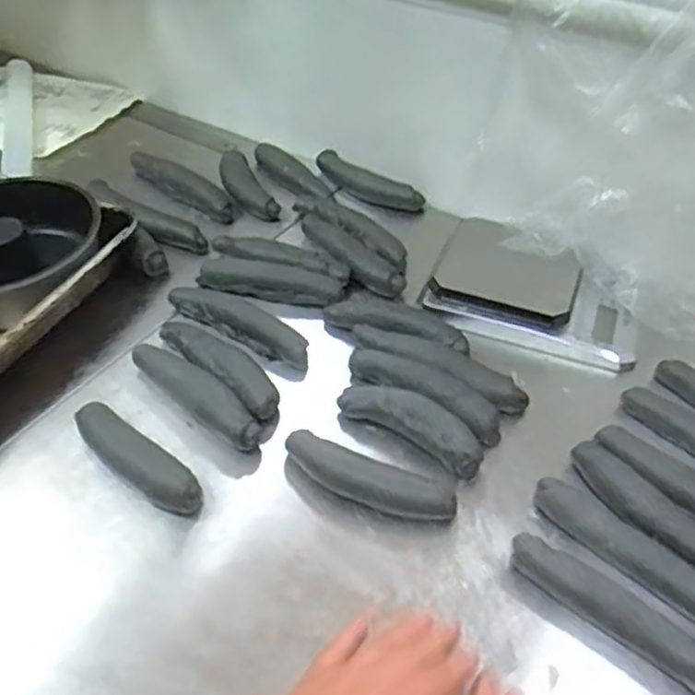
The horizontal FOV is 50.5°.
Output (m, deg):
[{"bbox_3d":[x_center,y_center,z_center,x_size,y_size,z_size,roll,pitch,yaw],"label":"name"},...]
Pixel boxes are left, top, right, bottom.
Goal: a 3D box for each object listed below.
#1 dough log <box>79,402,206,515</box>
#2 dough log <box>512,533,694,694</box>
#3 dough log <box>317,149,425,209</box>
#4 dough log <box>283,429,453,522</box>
[{"bbox_3d":[-0.153,0.081,0.537,0.118,0.022,0.033,30,50,26],"label":"dough log"},{"bbox_3d":[0.168,0.165,0.452,0.146,0.027,0.023,31,50,27],"label":"dough log"},{"bbox_3d":[0.023,-0.184,0.823,0.128,0.030,0.026,24,47,21],"label":"dough log"},{"bbox_3d":[0.013,0.095,0.523,0.126,0.027,0.030,17,45,15],"label":"dough log"}]

